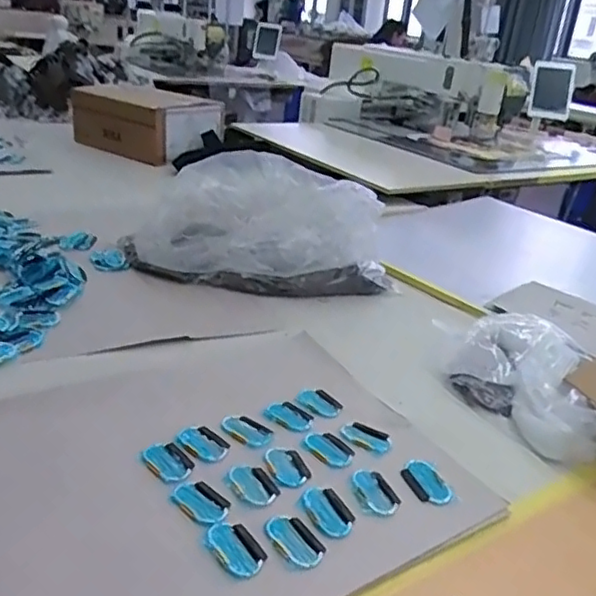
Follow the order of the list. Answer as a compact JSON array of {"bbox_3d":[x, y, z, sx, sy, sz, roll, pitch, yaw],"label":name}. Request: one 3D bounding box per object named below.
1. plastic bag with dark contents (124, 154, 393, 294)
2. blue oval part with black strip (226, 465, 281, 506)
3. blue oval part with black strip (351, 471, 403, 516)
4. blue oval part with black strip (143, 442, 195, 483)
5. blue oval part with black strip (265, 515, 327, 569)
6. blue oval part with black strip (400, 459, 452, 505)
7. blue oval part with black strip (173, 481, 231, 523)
[{"bbox_3d":[-0.062,-0.134,1.107,0.429,0.147,0.259,7,24,2],"label":"plastic bag with dark contents"},{"bbox_3d":[-0.045,0.181,0.617,0.040,0.004,0.057,-9,28,-30],"label":"blue oval part with black strip"},{"bbox_3d":[0.076,0.191,0.631,0.037,0.005,0.053,-9,28,-31],"label":"blue oval part with black strip"},{"bbox_3d":[-0.128,0.162,0.629,0.041,0.009,0.053,-17,33,-42],"label":"blue oval part with black strip"},{"bbox_3d":[-0.003,0.214,0.563,0.038,0.010,0.055,-17,33,-42],"label":"blue oval part with black strip"},{"bbox_3d":[0.132,0.189,0.657,0.042,0.005,0.058,-6,27,-26],"label":"blue oval part with black strip"},{"bbox_3d":[-0.089,0.188,0.586,0.041,0.006,0.056,-15,32,-39],"label":"blue oval part with black strip"}]

